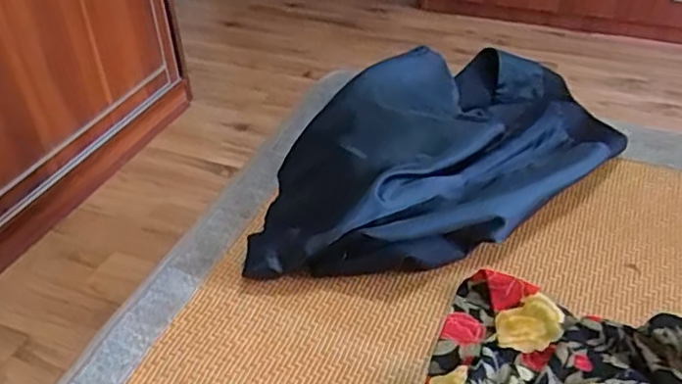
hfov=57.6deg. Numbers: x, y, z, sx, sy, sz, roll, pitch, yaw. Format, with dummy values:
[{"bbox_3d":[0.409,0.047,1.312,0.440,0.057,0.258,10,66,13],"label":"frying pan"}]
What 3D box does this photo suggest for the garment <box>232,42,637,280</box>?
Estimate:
[{"bbox_3d":[0.089,-0.051,0.731,0.488,0.106,0.299,-27,46,-29],"label":"garment"}]

